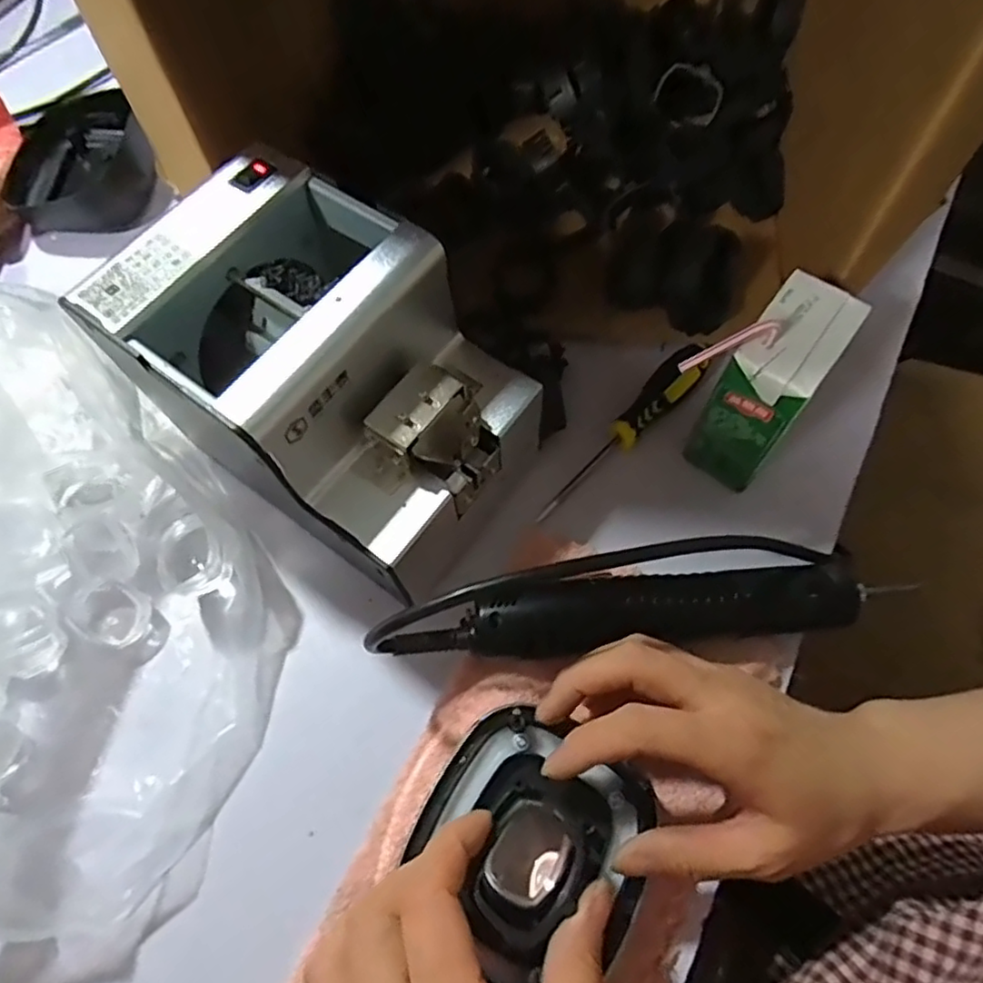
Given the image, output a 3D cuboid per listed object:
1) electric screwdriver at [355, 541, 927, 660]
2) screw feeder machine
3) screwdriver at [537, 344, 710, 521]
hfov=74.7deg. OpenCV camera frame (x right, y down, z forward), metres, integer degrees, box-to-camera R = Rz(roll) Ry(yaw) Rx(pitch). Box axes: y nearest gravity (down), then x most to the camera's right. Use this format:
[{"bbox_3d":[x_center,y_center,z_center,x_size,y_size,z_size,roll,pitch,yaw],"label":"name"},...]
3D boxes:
[{"bbox_3d":[0.067,0.056,0.333,0.241,0.050,0.046,-6,66,0],"label":"electric screwdriver"},{"bbox_3d":[-0.078,-0.057,0.329,0.174,0.118,0.122,31,72,15],"label":"screw feeder machine"},{"bbox_3d":[0.082,-0.040,0.394,0.027,0.019,0.150,41,74,18],"label":"screwdriver"}]

